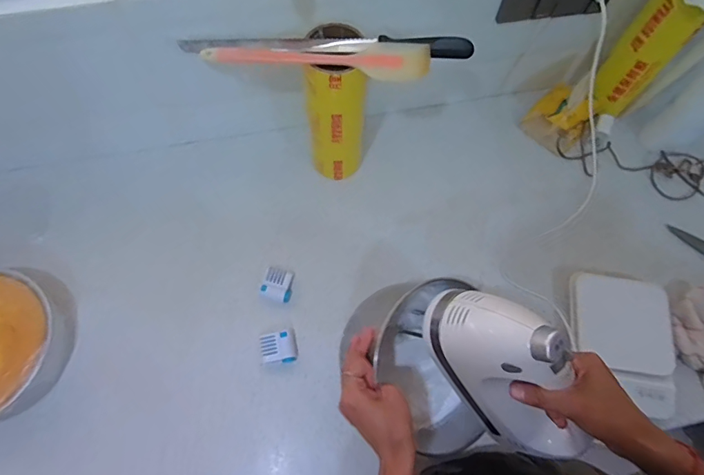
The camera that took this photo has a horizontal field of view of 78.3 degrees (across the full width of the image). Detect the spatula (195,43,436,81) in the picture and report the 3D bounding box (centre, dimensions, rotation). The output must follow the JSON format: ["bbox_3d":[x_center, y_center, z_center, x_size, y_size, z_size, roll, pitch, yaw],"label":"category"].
[{"bbox_3d":[-0.041,-0.226,0.540,0.277,0.020,0.042,4,68,1],"label":"spatula"}]

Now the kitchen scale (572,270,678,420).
[{"bbox_3d":[0.408,0.151,0.654,0.146,0.036,0.203,8,68,3],"label":"kitchen scale"}]

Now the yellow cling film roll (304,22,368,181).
[{"bbox_3d":[-0.022,-0.189,0.669,0.083,0.260,0.085,0,68,-1],"label":"yellow cling film roll"}]

